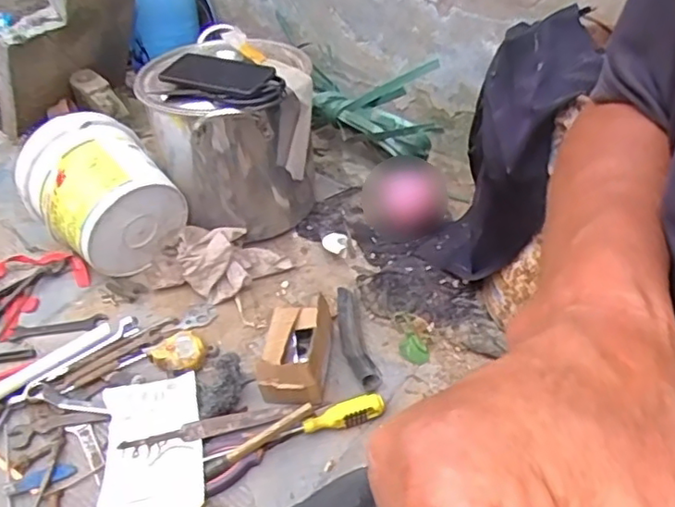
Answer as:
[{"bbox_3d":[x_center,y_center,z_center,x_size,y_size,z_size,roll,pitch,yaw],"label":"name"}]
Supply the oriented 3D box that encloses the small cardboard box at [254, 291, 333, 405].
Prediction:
[{"bbox_3d":[-0.055,0.131,0.827,0.085,0.079,0.136,6,45,4],"label":"small cardboard box"}]

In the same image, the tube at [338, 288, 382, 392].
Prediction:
[{"bbox_3d":[0.023,0.124,0.887,0.043,0.031,0.172,-11,45,-11],"label":"tube"}]

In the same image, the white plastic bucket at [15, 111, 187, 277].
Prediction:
[{"bbox_3d":[-0.363,-0.083,0.957,0.167,0.208,0.185,35,53,29],"label":"white plastic bucket"}]

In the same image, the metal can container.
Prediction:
[{"bbox_3d":[-0.175,-0.189,1.016,0.260,0.302,0.243,3,45,1],"label":"metal can container"}]

